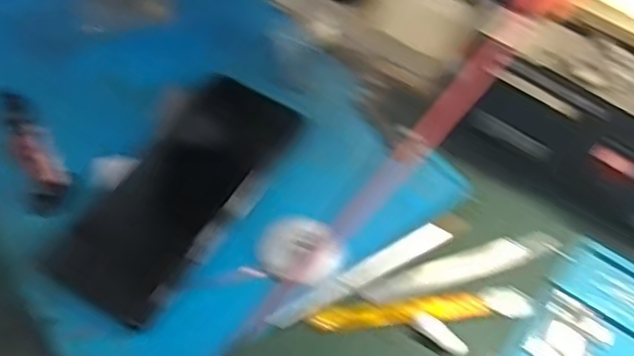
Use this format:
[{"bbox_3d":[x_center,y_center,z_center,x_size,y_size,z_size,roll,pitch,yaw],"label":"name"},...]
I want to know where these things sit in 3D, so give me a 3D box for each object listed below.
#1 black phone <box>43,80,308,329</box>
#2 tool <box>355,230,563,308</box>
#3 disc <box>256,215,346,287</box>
[{"bbox_3d":[-0.080,0.005,0.403,0.065,0.015,0.166,27,57,17],"label":"black phone"},{"bbox_3d":[0.083,0.052,0.384,0.116,0.004,0.020,-17,56,-14],"label":"tool"},{"bbox_3d":[-0.008,0.040,0.384,0.046,0.006,0.041,12,54,6],"label":"disc"}]

